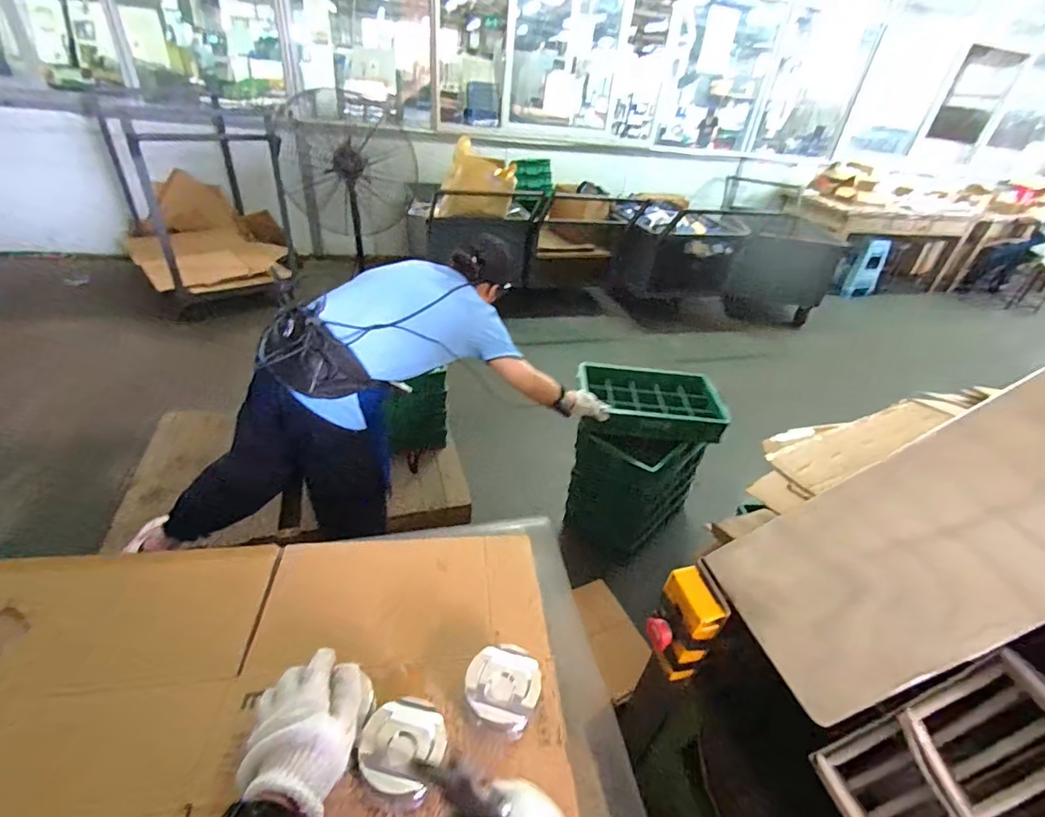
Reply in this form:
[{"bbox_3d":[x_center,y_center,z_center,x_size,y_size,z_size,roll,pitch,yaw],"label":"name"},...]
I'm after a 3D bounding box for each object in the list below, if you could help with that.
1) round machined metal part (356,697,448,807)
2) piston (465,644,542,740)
[{"bbox_3d":[-0.120,0.350,0.489,0.080,0.060,0.077,3,39,-3],"label":"round machined metal part"},{"bbox_3d":[-0.022,0.316,0.540,0.080,0.047,0.075,3,39,-3],"label":"piston"}]

